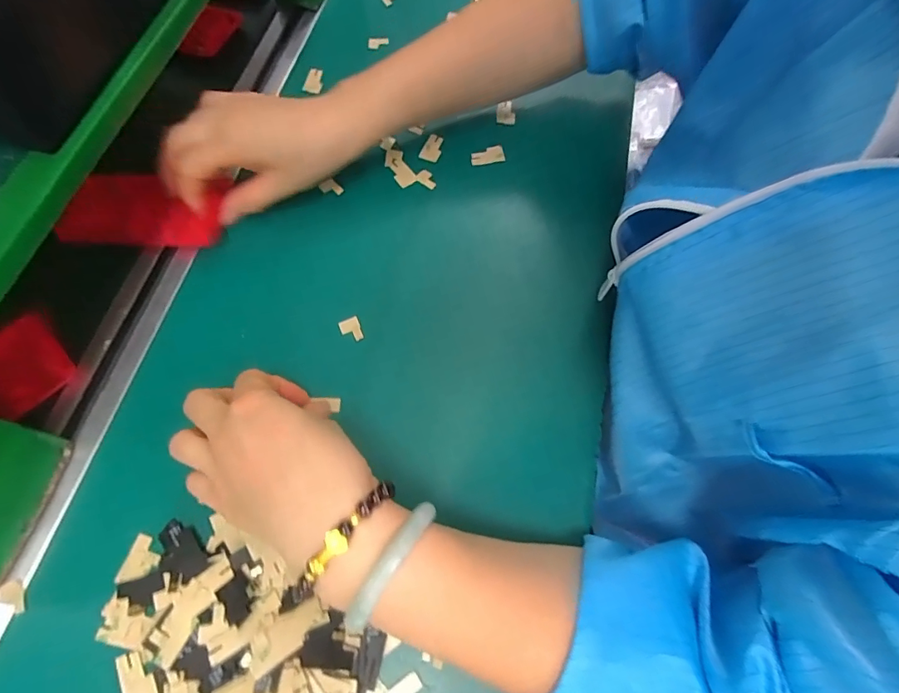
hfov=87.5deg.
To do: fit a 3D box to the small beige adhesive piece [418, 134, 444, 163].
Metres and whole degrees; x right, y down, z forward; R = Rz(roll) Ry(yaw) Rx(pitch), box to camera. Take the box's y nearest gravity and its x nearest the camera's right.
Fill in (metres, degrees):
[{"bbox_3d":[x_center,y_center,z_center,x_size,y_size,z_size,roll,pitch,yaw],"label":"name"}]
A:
[{"bbox_3d":[-0.014,-0.166,0.391,0.015,0.004,0.025,18,68,7],"label":"small beige adhesive piece"}]

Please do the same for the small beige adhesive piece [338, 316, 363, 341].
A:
[{"bbox_3d":[-0.068,-0.011,0.324,0.014,0.004,0.017,-22,69,-10],"label":"small beige adhesive piece"}]

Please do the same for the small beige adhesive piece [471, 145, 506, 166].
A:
[{"bbox_3d":[0.031,-0.159,0.389,0.028,0.004,0.016,-9,83,-2],"label":"small beige adhesive piece"}]

